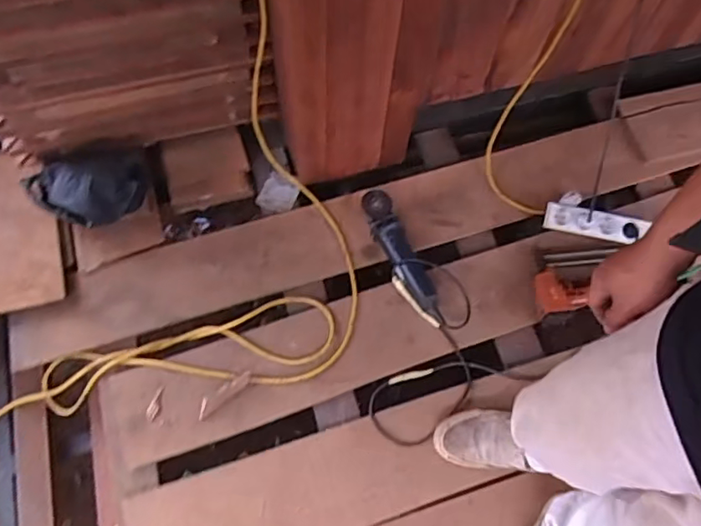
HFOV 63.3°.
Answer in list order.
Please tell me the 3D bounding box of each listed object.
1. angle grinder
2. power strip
[{"bbox_3d":[0.114,-0.015,1.291,0.067,0.062,0.321,-25,82,-13],"label":"angle grinder"},{"bbox_3d":[0.583,-0.092,1.354,0.237,0.046,0.067,14,66,4],"label":"power strip"}]

